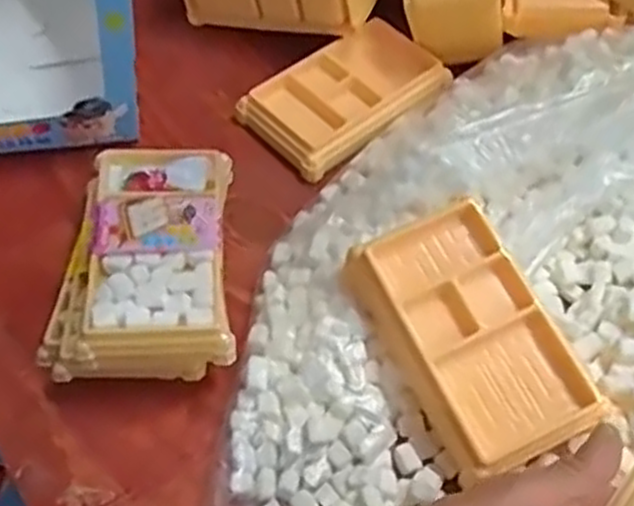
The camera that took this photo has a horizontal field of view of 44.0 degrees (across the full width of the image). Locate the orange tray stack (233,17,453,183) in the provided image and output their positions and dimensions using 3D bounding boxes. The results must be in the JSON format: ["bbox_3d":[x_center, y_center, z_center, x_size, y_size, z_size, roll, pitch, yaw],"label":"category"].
[{"bbox_3d":[0.024,-0.113,0.559,0.142,0.030,0.082,-36,63,-24],"label":"orange tray stack"}]

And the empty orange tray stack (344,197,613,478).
[{"bbox_3d":[0.082,0.044,0.412,0.074,0.036,0.135,-25,60,-13],"label":"empty orange tray stack"}]

